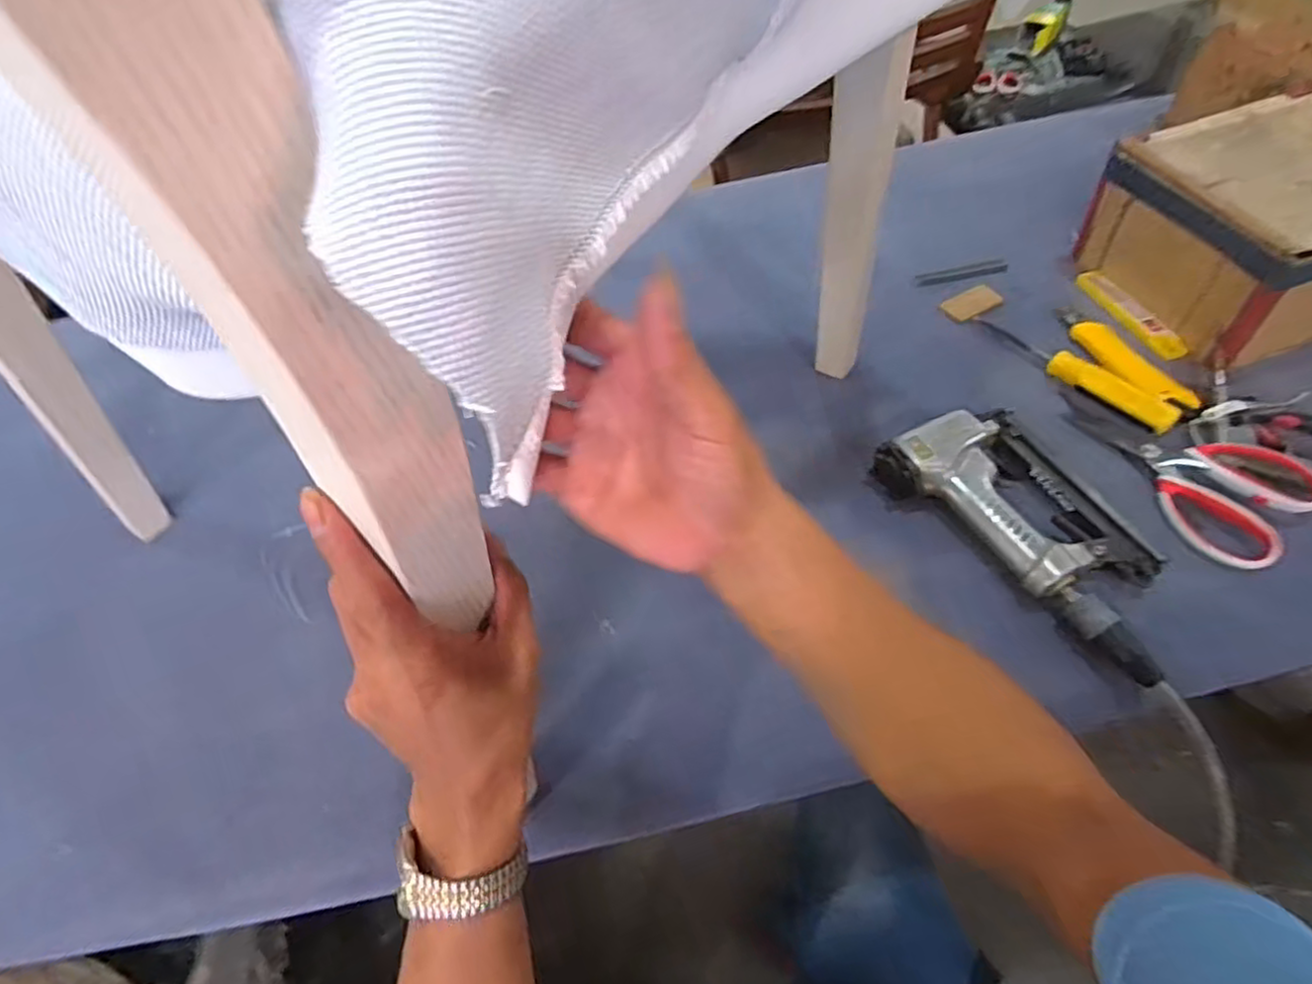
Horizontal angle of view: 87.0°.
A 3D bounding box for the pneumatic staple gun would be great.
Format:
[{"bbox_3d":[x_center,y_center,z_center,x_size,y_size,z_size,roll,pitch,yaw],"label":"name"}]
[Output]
[{"bbox_3d":[0.308,0.017,0.549,0.113,0.038,0.242,-33,57,-18],"label":"pneumatic staple gun"}]

